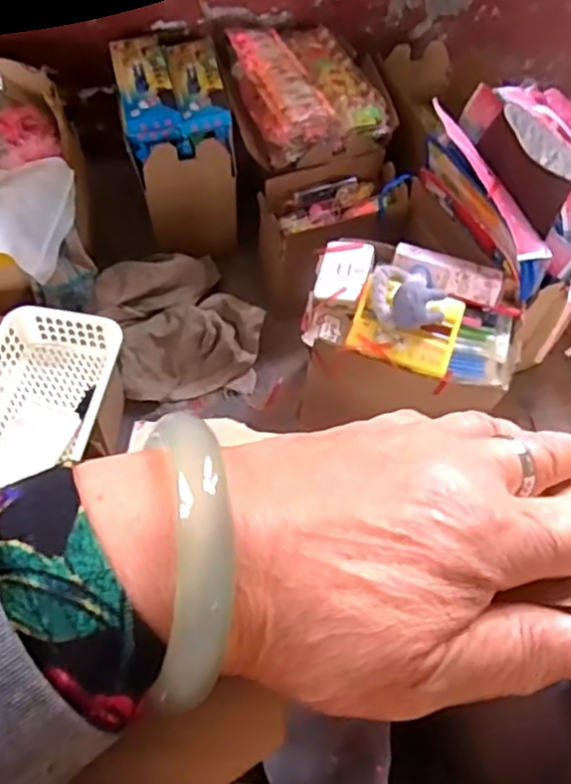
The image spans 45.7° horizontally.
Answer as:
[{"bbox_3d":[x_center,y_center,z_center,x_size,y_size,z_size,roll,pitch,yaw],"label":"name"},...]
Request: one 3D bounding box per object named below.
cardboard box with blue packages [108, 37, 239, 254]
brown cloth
[{"bbox_3d":[-0.163,-0.369,1.014,0.144,0.215,0.219,-10,60,-10],"label":"cardboard box with blue packages"},{"bbox_3d":[-0.149,-0.100,0.967,0.220,0.088,0.208,-7,59,-9],"label":"brown cloth"}]

